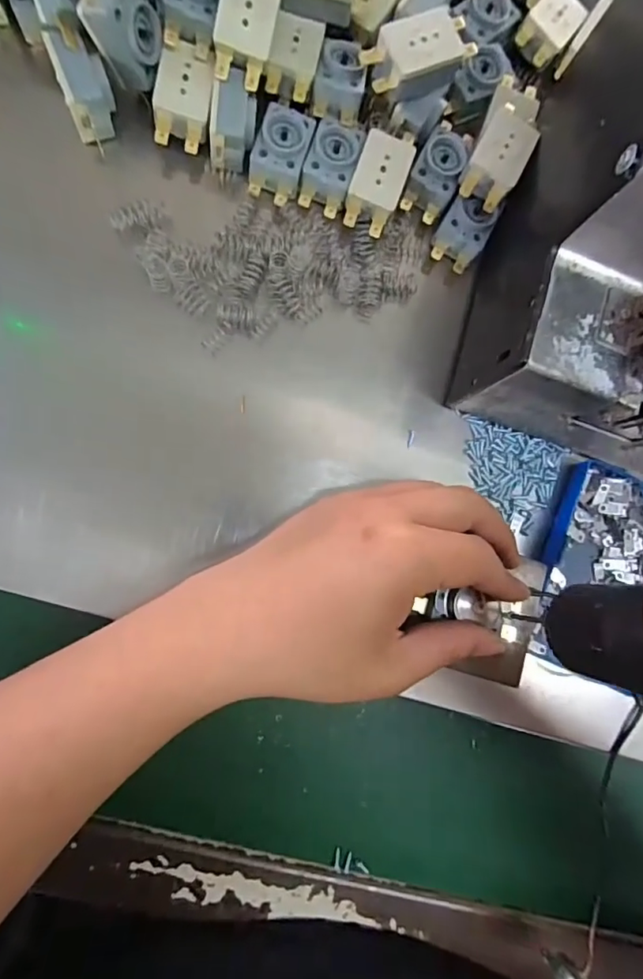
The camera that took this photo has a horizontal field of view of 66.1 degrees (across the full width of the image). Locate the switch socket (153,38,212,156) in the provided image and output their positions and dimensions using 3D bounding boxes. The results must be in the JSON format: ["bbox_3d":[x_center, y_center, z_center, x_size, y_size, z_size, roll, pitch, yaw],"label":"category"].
[{"bbox_3d":[-0.072,-0.200,0.254,0.026,0.016,0.045,7,105,-22],"label":"switch socket"}]

